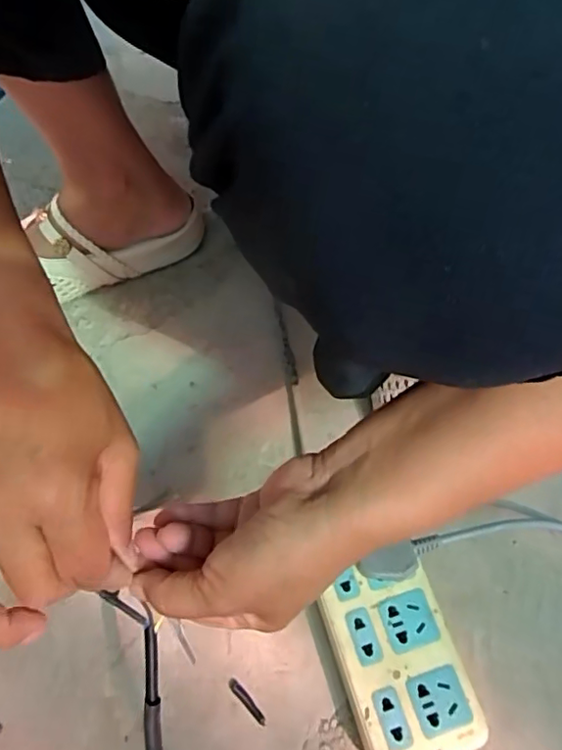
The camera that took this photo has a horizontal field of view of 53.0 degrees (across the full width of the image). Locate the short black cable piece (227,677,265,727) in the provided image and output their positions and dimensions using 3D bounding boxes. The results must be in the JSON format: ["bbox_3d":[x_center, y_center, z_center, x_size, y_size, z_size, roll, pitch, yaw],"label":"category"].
[{"bbox_3d":[-0.023,0.226,0.390,0.035,0.004,0.007,39,67,21],"label":"short black cable piece"}]

